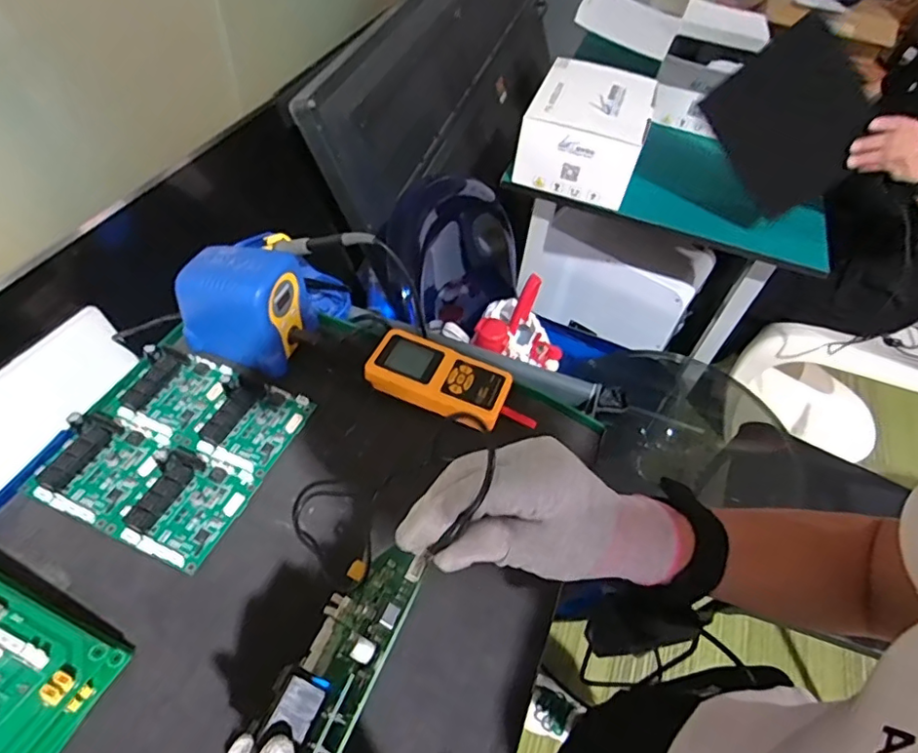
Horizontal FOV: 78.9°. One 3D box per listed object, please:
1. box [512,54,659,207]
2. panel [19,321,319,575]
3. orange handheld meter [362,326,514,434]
[{"bbox_3d":[0.236,-0.452,1.034,0.202,0.149,0.227,18,53,9],"label":"box"},{"bbox_3d":[-0.264,0.054,0.520,0.187,0.022,0.193,21,51,11],"label":"panel"},{"bbox_3d":[-0.019,0.000,0.575,0.142,0.025,0.073,22,51,12],"label":"orange handheld meter"}]

